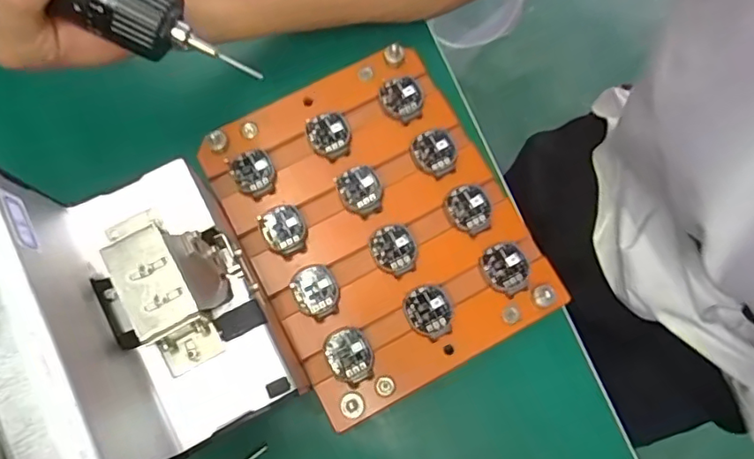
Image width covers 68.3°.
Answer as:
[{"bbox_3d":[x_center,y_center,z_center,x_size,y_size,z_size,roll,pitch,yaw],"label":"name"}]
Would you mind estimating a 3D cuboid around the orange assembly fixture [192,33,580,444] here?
[{"bbox_3d":[-0.001,-0.006,0.317,0.144,0.013,0.182,-28,78,-6],"label":"orange assembly fixture"}]

